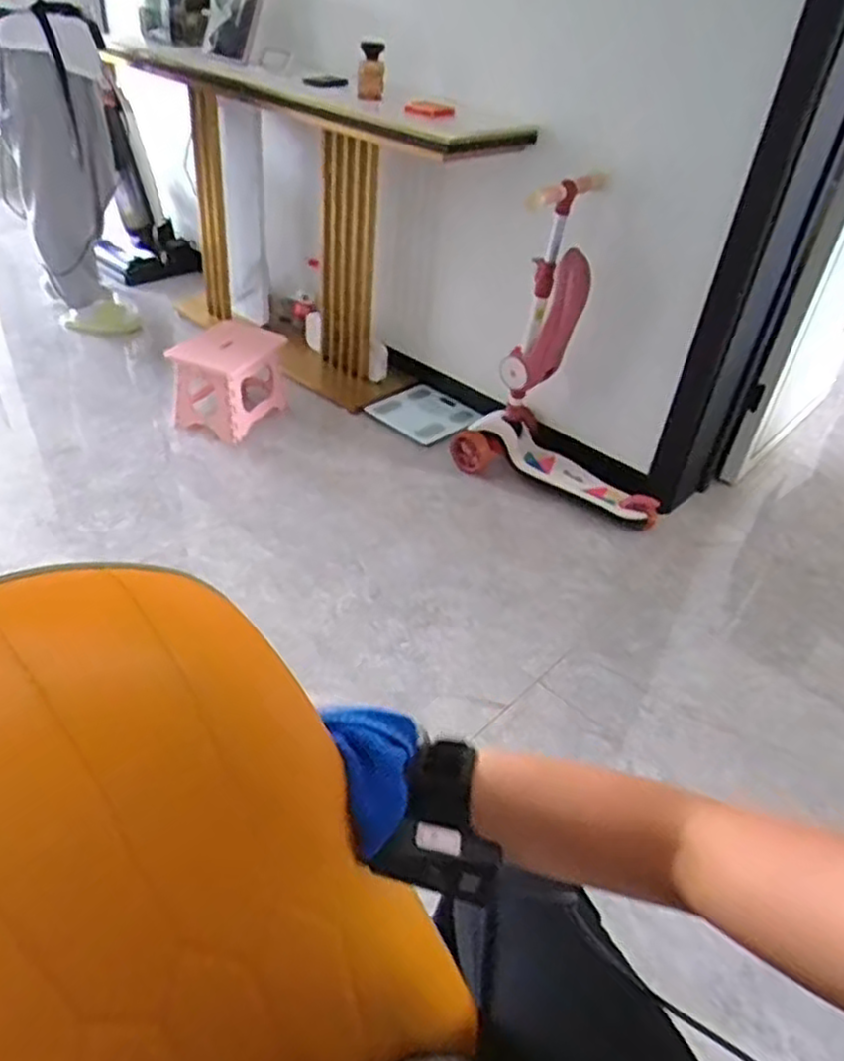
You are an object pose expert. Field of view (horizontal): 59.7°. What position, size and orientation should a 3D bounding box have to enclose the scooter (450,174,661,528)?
[{"bbox_3d":[0.394,-0.426,1.762,0.527,0.686,0.286,18,40,14],"label":"scooter"}]

